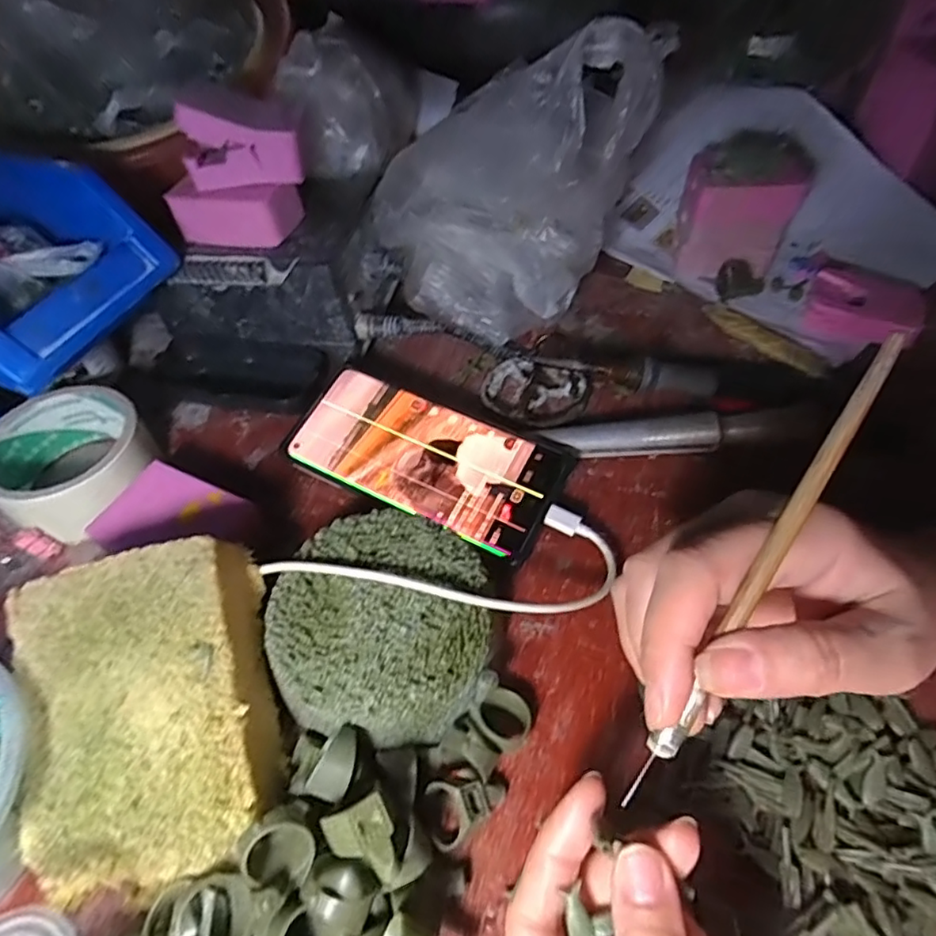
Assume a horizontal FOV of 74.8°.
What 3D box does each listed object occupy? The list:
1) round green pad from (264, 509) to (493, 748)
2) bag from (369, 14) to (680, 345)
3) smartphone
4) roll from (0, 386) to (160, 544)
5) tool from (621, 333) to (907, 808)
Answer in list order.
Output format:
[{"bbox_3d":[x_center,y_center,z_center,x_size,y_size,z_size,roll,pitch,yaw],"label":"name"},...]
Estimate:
[{"bbox_3d":[-0.039,0.074,0.286,0.097,0.041,0.097,-1,51,1],"label":"round green pad"},{"bbox_3d":[0.019,-0.163,0.386,0.158,0.179,0.088,-5,51,-2],"label":"bag"},{"bbox_3d":[-0.024,-0.008,0.360,0.157,0.005,0.073,23,68,16],"label":"smartphone"},{"bbox_3d":[-0.231,-0.004,0.362,0.084,0.044,0.087,-1,51,1],"label":"roll"},{"bbox_3d":[0.086,0.033,0.180,0.008,0.004,0.157,29,96,23],"label":"tool"}]

